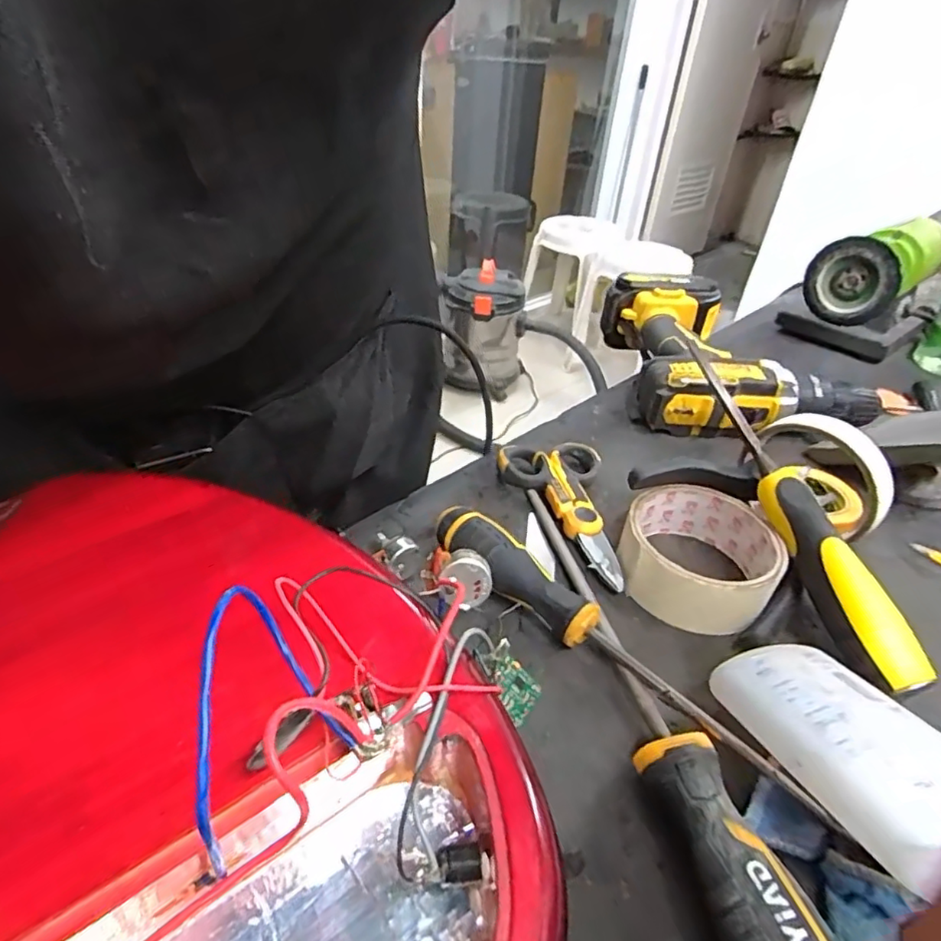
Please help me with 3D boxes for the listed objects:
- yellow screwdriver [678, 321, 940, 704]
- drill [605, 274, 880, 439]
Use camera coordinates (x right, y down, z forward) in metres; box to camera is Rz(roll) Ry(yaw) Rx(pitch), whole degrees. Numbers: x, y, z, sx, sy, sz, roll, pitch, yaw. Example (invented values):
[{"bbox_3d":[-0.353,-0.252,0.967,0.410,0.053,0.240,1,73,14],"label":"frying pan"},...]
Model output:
[{"bbox_3d":[0.184,0.004,0.355,0.028,0.026,0.252,-3,52,-14],"label":"yellow screwdriver"},{"bbox_3d":[0.234,-0.107,0.540,0.187,0.066,0.199,4,37,-4],"label":"drill"}]

